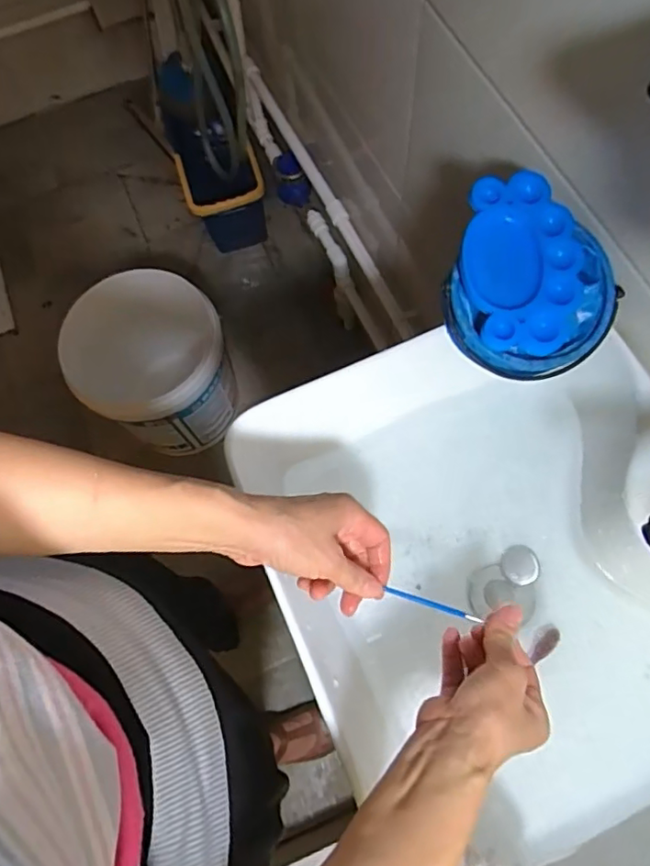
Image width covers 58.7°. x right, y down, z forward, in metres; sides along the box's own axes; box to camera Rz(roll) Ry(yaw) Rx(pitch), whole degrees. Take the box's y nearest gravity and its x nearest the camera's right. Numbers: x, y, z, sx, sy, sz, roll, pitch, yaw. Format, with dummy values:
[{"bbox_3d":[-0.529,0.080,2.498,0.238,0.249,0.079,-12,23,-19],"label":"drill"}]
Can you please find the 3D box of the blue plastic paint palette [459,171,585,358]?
[{"bbox_3d":[0.164,-0.140,0.479,0.096,0.021,0.149,-13,80,4],"label":"blue plastic paint palette"}]

